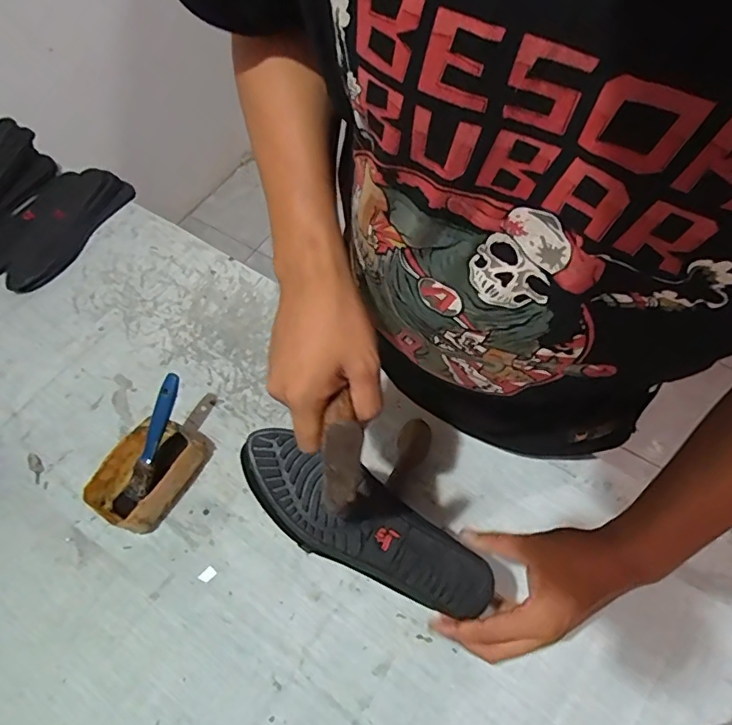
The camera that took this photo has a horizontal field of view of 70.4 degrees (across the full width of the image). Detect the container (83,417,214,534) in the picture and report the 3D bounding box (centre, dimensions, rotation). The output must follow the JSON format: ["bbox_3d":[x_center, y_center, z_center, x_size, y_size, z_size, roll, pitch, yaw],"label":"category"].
[{"bbox_3d":[-0.254,0.129,0.618,0.076,0.064,0.132,28,67,16],"label":"container"}]

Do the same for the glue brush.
[{"bbox_3d":[-0.251,0.088,0.611,0.029,0.012,0.157,25,101,15],"label":"glue brush"}]

